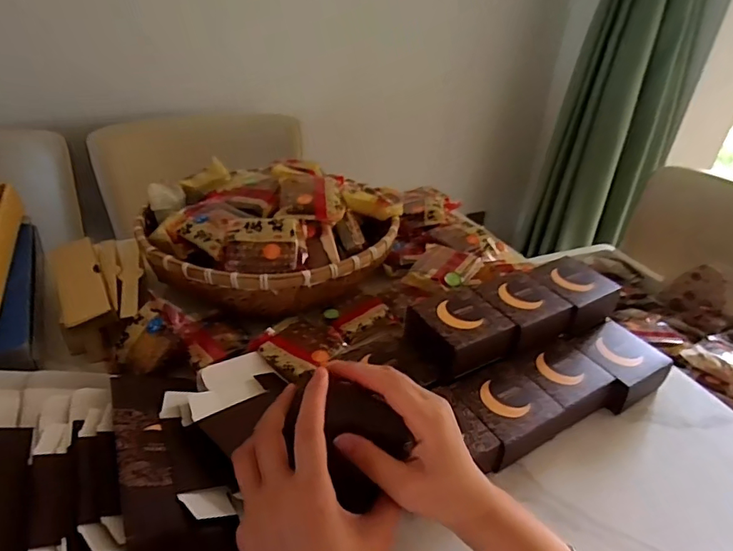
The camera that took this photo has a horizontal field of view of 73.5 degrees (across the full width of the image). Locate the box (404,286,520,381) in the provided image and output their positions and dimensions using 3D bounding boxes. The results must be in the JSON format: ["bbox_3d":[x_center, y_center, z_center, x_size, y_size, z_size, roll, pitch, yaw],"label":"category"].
[{"bbox_3d":[0.102,0.066,0.550,0.098,0.052,0.097,-16,37,-26],"label":"box"}]

